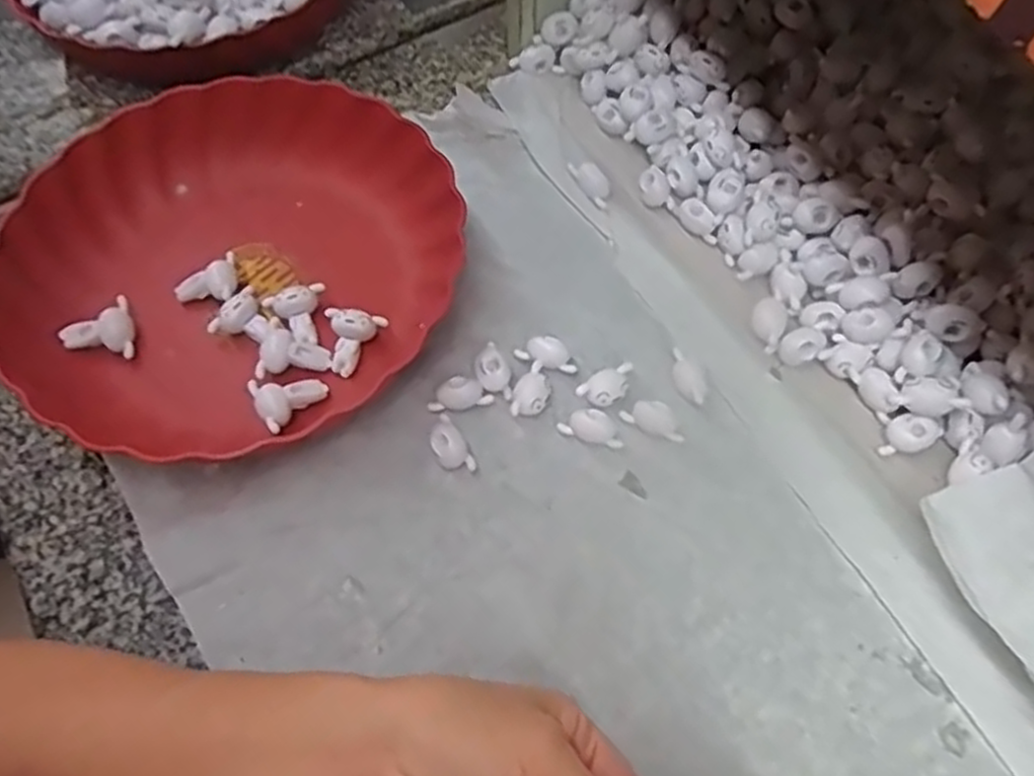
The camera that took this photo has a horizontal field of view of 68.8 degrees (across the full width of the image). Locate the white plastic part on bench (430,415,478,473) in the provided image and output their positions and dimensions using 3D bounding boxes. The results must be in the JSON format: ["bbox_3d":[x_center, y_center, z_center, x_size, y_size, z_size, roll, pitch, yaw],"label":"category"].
[{"bbox_3d":[-0.035,0.028,0.385,0.016,0.014,0.034,-27,64,-12],"label":"white plastic part on bench"}]

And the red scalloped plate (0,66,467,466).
[{"bbox_3d":[-0.159,-0.074,0.426,0.222,0.046,0.243,-1,62,1],"label":"red scalloped plate"}]

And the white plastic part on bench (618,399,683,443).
[{"bbox_3d":[0.072,0.016,0.394,0.033,0.008,0.016,31,67,17],"label":"white plastic part on bench"}]

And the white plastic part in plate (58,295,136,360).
[{"bbox_3d":[-0.225,-0.026,0.415,0.038,0.019,0.030,-34,66,-16],"label":"white plastic part in plate"}]

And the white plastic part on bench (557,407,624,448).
[{"bbox_3d":[0.040,0.020,0.393,0.033,0.011,0.017,21,64,12],"label":"white plastic part on bench"}]

